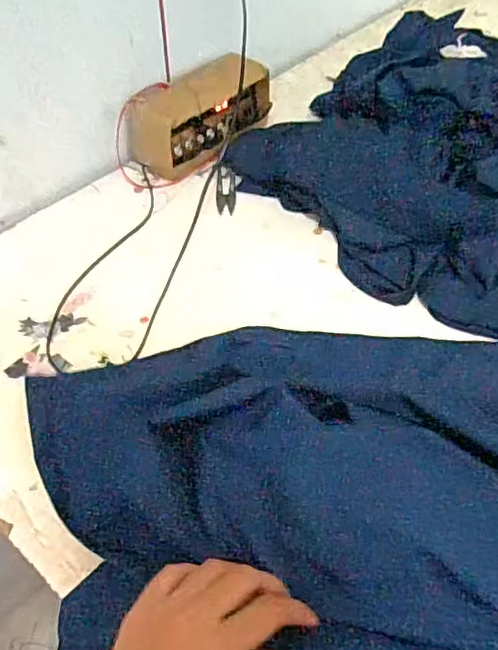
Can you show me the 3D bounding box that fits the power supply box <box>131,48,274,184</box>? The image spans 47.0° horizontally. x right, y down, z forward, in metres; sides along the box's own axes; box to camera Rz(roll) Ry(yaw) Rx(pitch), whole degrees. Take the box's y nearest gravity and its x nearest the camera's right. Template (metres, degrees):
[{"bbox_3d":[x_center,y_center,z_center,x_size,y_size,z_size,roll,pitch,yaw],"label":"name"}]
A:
[{"bbox_3d":[-0.058,-0.262,0.710,0.185,0.092,0.072,-37,59,-27],"label":"power supply box"}]

